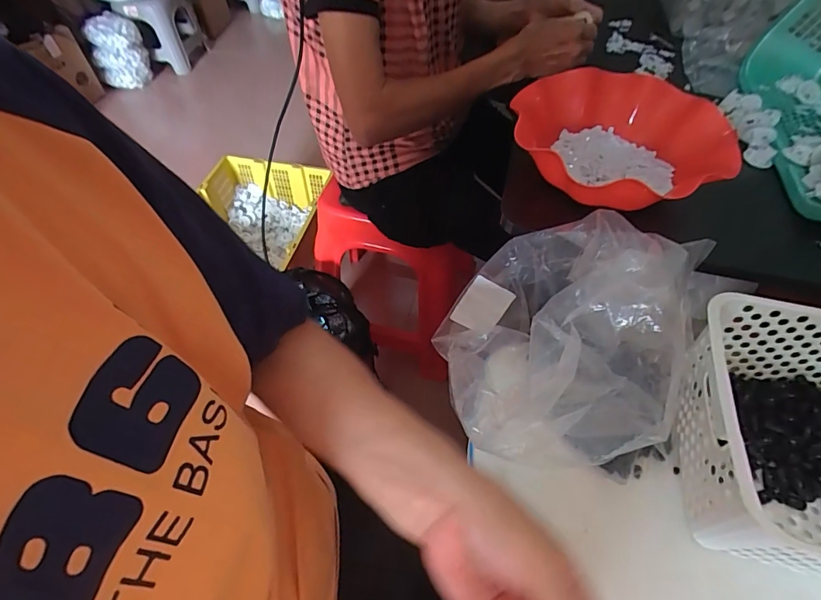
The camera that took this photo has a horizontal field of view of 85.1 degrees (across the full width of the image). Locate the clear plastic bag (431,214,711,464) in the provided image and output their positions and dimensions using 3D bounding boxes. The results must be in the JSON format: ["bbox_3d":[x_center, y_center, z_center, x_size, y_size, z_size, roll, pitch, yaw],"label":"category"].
[{"bbox_3d":[0.114,0.025,0.393,0.183,0.172,0.214,13,54,10],"label":"clear plastic bag"}]

